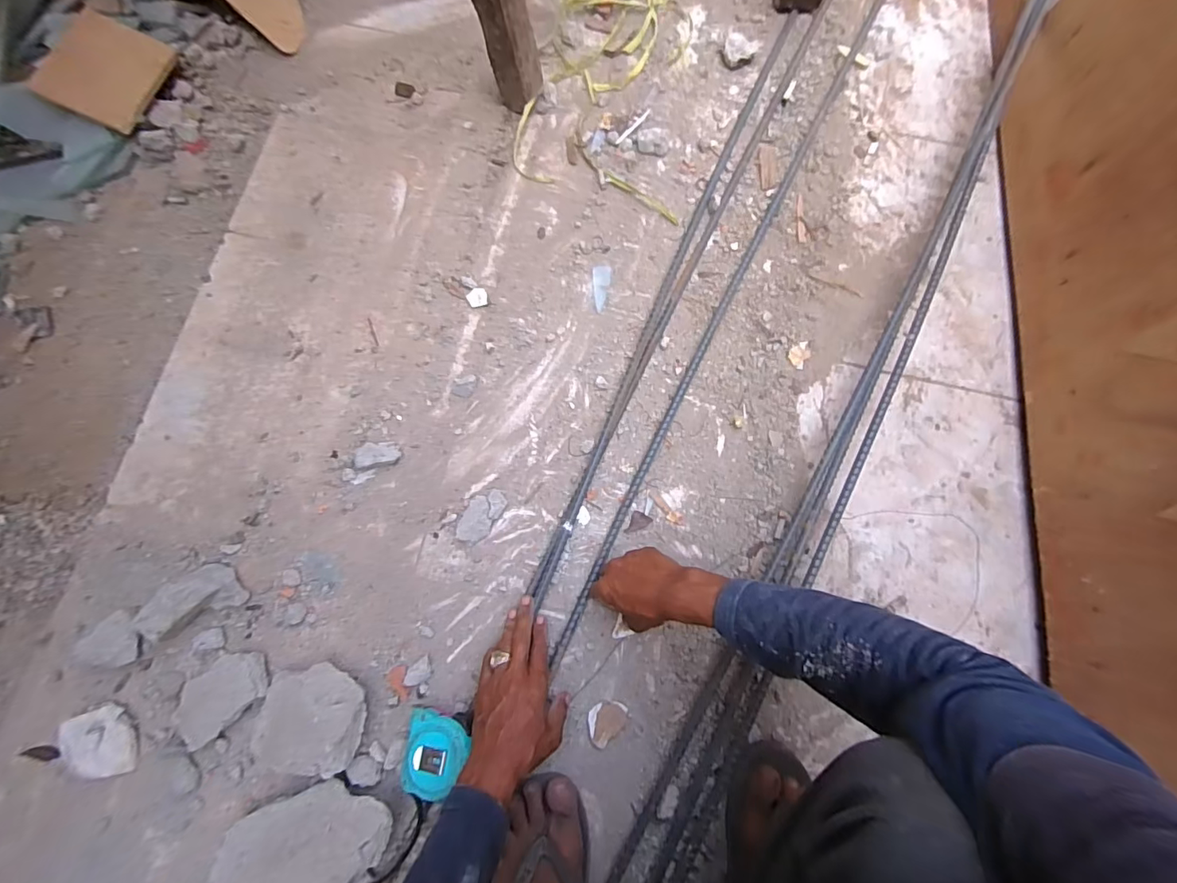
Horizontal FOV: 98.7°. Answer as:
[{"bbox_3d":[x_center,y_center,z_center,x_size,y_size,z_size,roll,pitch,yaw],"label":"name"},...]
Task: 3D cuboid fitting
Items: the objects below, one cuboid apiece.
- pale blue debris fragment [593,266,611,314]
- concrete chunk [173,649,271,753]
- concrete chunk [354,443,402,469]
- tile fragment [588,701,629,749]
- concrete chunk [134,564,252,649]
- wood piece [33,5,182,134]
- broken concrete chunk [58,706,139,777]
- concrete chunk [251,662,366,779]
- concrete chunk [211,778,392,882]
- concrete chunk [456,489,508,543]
[{"bbox_3d":[0.019,-0.214,0.706,0.025,0.004,0.070,0,77,-1],"label":"pale blue debris fragment"},{"bbox_3d":[-0.407,0.278,0.555,0.099,0.044,0.071,-36,80,-9],"label":"concrete chunk"},{"bbox_3d":[-0.263,0.017,0.627,0.055,0.028,0.028,-5,77,-3],"label":"concrete chunk"},{"bbox_3d":[0.020,0.319,0.577,0.050,0.011,0.037,-43,81,-10],"label":"tile fragment"},{"bbox_3d":[-0.461,0.182,0.568,0.115,0.056,0.061,-27,79,-7],"label":"concrete chunk"},{"bbox_3d":[-0.672,-0.517,0.704,0.108,0.022,0.149,31,87,-28],"label":"wood piece"},{"bbox_3d":[-0.535,0.330,0.553,0.070,0.011,0.071,-6,88,-15],"label":"broken concrete chunk"},{"bbox_3d":[-0.299,0.299,0.546,0.118,0.060,0.108,2,76,-1],"label":"concrete chunk"},{"bbox_3d":[-0.283,0.412,0.519,0.162,0.065,0.095,-21,78,-6],"label":"concrete chunk"},{"bbox_3d":[-0.132,0.090,0.622,0.040,0.018,0.072,25,77,4],"label":"concrete chunk"}]

